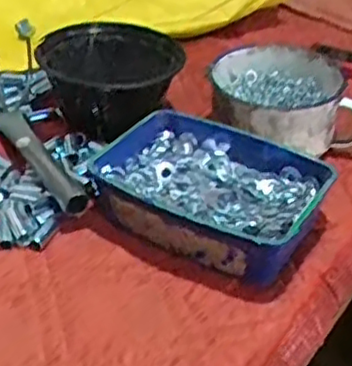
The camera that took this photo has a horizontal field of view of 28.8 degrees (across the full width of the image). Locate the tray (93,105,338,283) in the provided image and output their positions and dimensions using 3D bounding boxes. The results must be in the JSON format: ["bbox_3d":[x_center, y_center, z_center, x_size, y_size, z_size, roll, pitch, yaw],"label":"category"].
[{"bbox_3d":[0.031,0.009,0.658,0.207,0.070,0.142,21,40,22],"label":"tray"}]

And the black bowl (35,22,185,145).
[{"bbox_3d":[-0.075,-0.117,0.790,0.161,0.087,0.142,-5,37,-11],"label":"black bowl"}]

